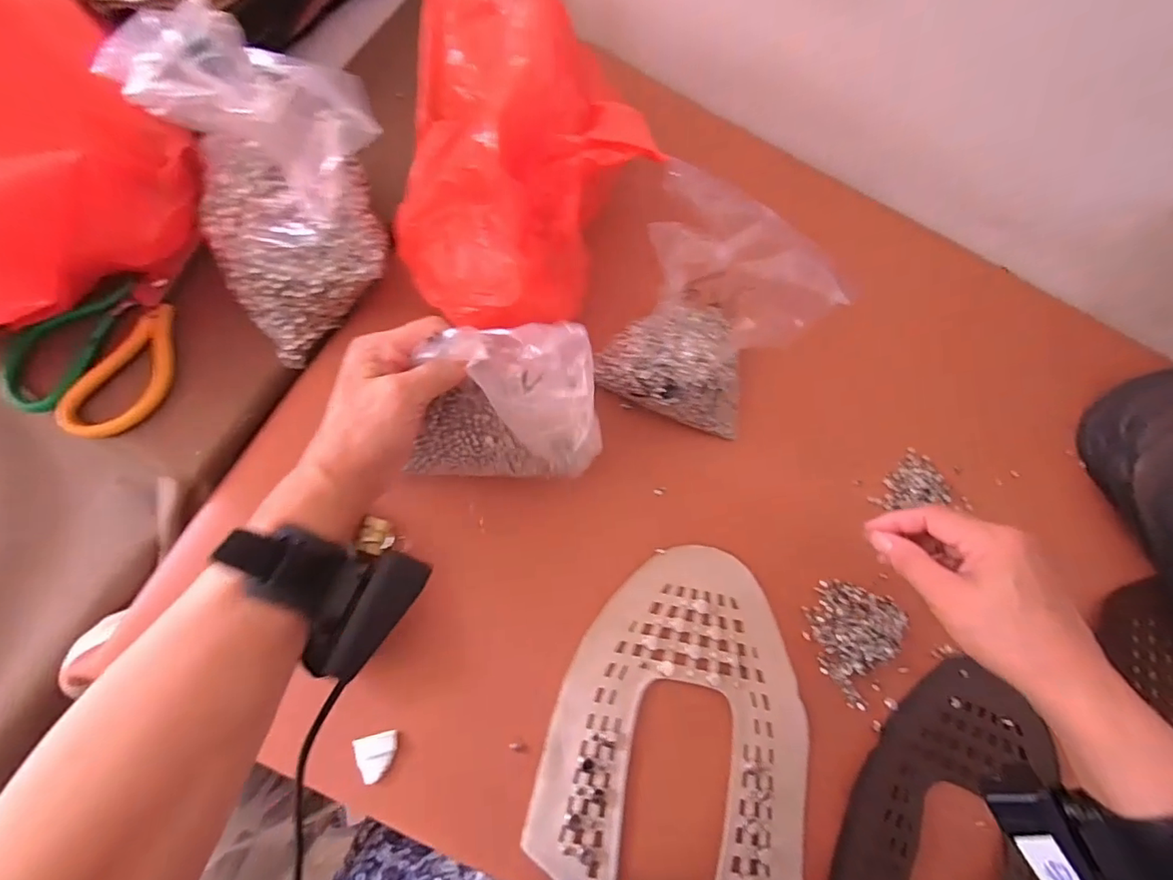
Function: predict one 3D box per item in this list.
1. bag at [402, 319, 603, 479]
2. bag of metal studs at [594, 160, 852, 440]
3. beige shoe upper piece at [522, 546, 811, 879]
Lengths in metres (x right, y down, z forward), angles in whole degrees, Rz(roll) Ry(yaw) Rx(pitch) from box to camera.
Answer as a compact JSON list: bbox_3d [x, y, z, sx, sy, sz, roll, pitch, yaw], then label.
[{"bbox_3d":[-0.054,-0.019,0.332,0.119,0.095,0.083,-6,82,-6],"label":"bag"},{"bbox_3d":[0.096,-0.087,0.410,0.149,0.125,0.140,25,73,-1],"label":"bag of metal studs"},{"bbox_3d":[0.081,0.207,0.394,0.198,0.004,0.234,17,73,-4],"label":"beige shoe upper piece"}]

